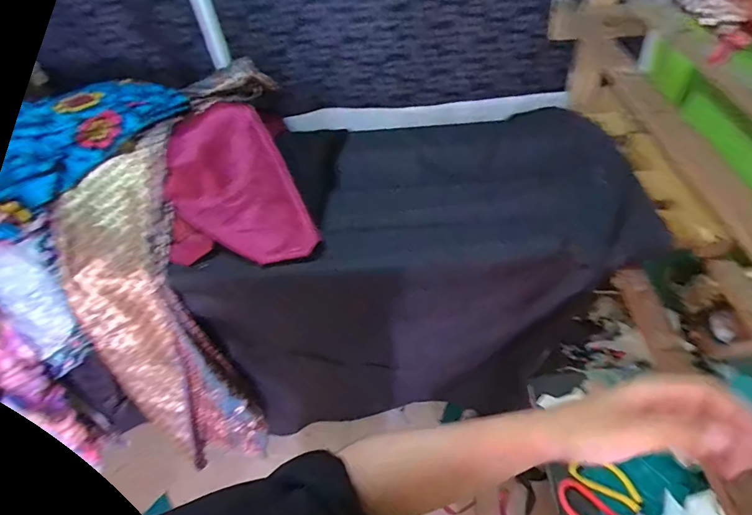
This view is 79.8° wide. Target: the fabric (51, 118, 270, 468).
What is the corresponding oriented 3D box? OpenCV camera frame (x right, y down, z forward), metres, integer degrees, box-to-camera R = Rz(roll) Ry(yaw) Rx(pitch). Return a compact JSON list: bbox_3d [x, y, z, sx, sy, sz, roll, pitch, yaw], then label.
[{"bbox_3d":[-0.448,0.122,0.961,0.229,0.723,0.224,-16,23,-9],"label":"fabric"}]

